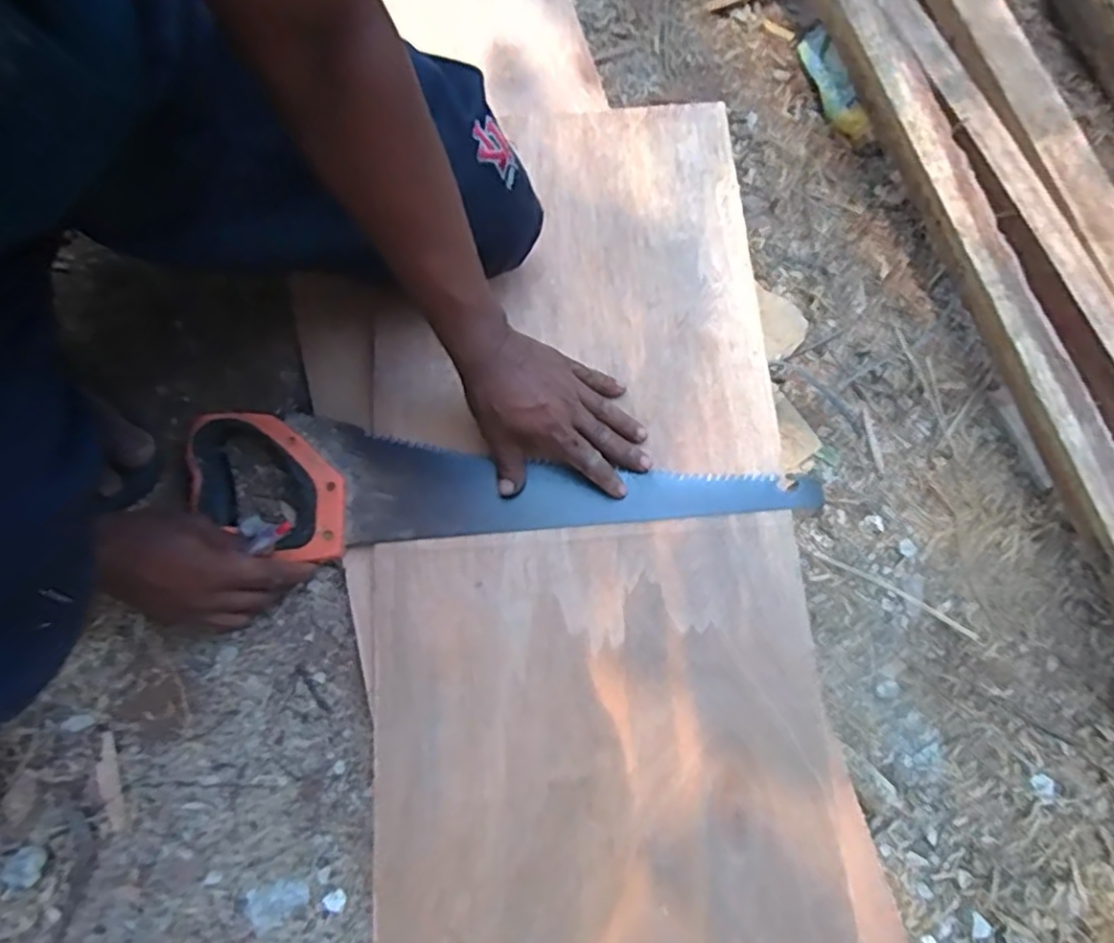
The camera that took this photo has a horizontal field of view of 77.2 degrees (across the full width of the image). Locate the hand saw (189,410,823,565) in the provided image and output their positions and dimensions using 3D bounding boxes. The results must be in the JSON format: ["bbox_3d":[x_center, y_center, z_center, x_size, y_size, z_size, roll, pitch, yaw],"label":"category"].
[{"bbox_3d":[-0.045,0.021,0.572,0.499,0.024,0.109,4,74,0],"label":"hand saw"}]

